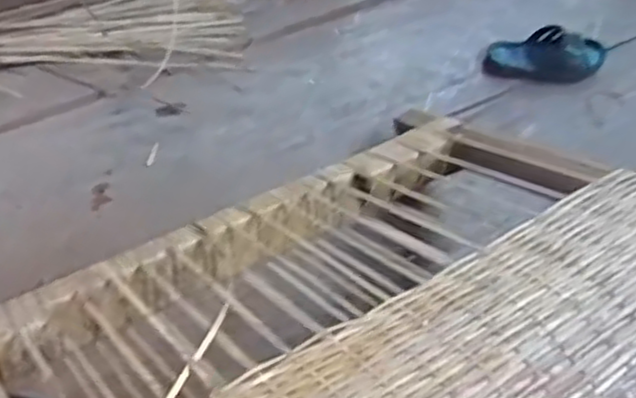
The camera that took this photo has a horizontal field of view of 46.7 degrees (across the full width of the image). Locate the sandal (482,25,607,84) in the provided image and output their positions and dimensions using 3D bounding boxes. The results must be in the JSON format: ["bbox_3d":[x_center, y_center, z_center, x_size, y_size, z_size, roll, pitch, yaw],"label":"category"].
[{"bbox_3d":[0.477,-0.301,1.543,0.278,0.054,0.127,-5,54,-8],"label":"sandal"}]

